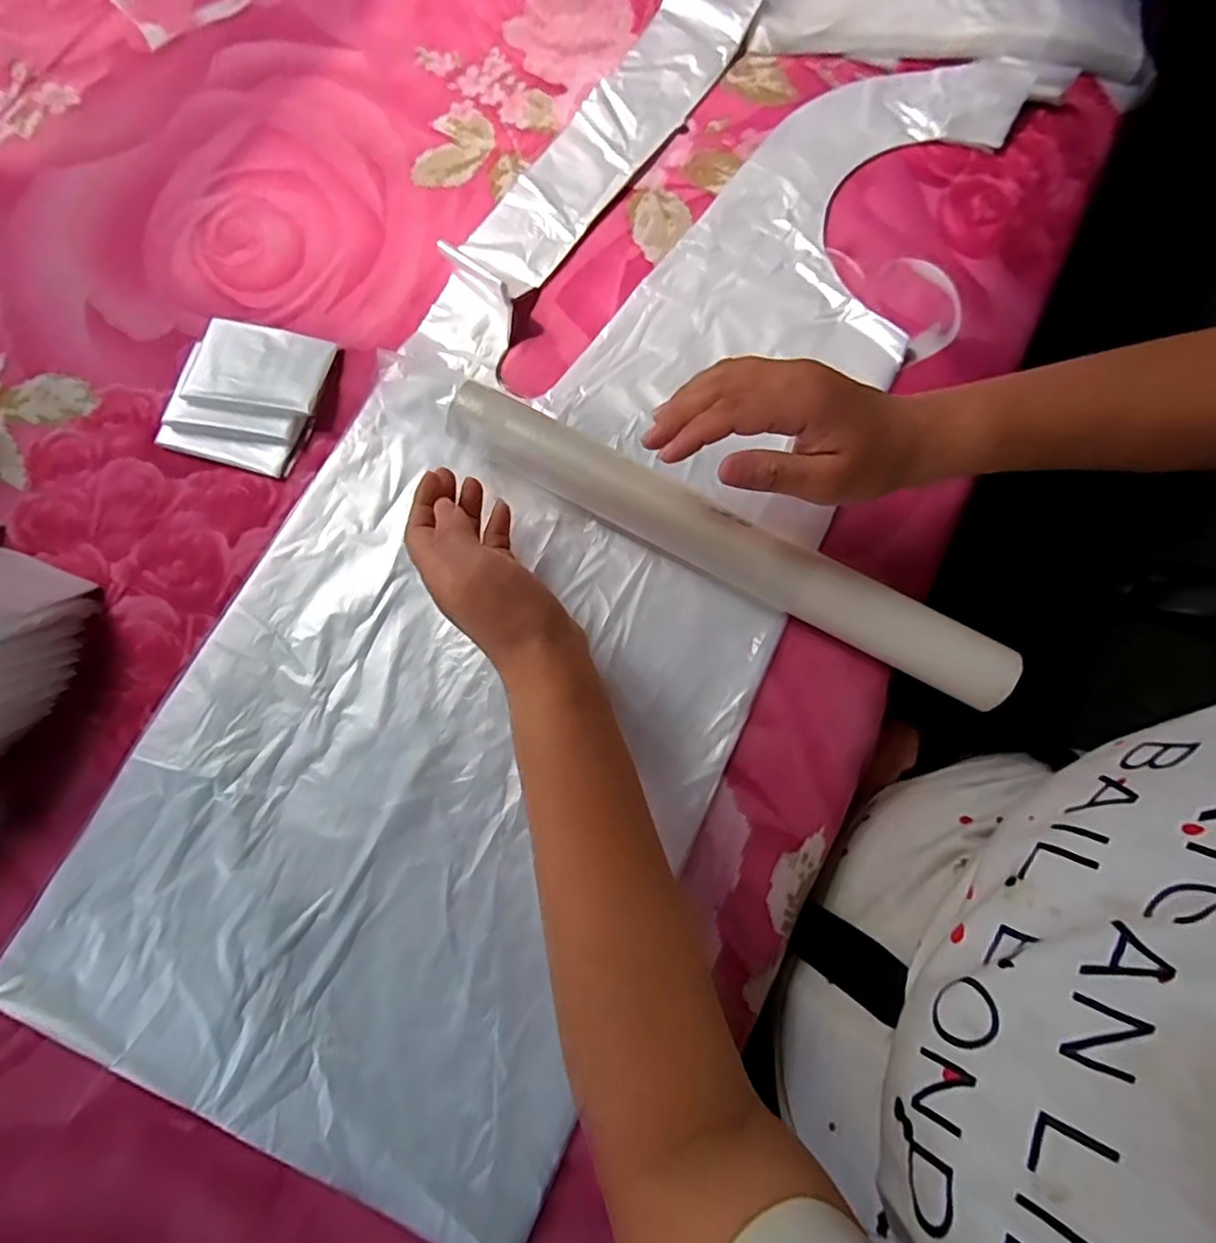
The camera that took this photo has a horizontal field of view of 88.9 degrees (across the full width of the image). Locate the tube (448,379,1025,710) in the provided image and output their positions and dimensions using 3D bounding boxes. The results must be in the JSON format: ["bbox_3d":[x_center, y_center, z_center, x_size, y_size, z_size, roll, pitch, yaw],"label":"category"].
[{"bbox_3d":[0.067,-0.048,0.373,0.351,0.034,0.034,28,78,5],"label":"tube"}]

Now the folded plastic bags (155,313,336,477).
[{"bbox_3d":[-0.233,-0.150,0.403,0.086,0.018,0.098,15,77,2],"label":"folded plastic bags"}]

